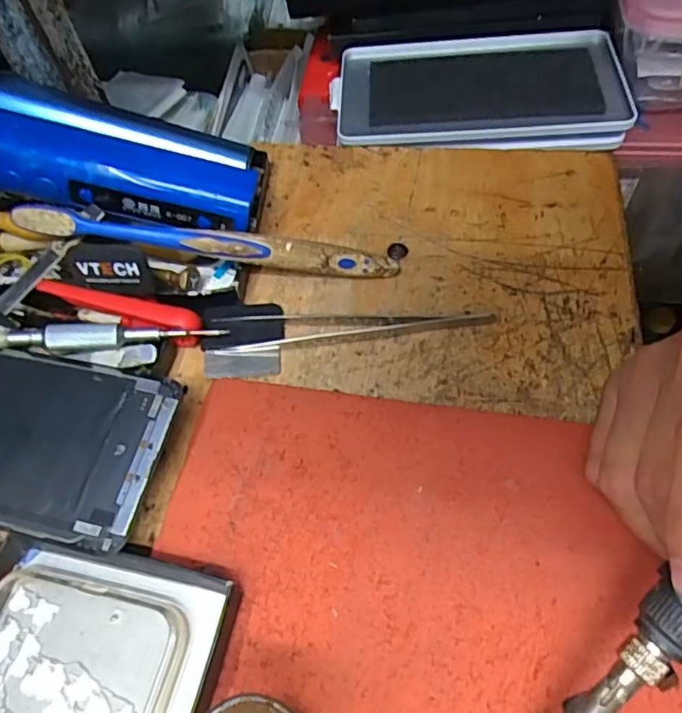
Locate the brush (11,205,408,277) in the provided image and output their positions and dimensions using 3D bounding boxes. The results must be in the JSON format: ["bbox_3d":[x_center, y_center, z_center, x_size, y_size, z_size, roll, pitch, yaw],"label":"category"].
[{"bbox_3d":[-0.062,-0.055,0.285,0.179,0.011,0.011,7,57,-7],"label":"brush"}]

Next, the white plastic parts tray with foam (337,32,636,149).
[{"bbox_3d":[0.091,-0.179,0.394,0.187,0.019,0.105,0,58,4],"label":"white plastic parts tray with foam"}]

